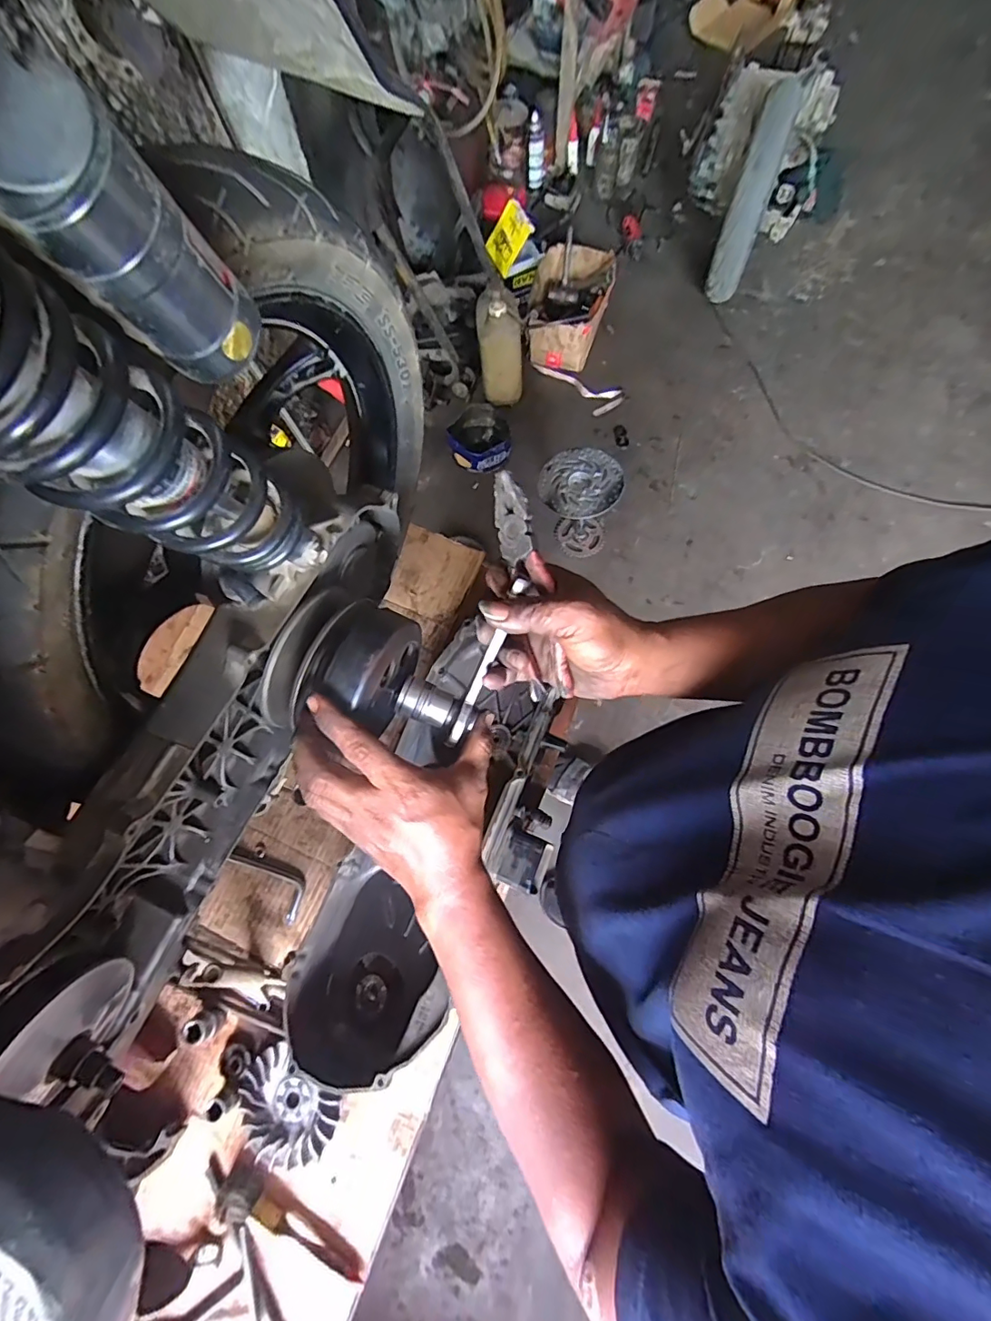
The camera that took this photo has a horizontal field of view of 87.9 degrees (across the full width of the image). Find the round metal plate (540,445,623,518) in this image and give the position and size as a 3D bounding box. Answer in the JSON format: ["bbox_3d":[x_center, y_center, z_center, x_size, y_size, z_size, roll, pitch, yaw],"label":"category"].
[{"bbox_3d":[0.214,-0.451,1.298,0.193,0.019,0.192,-3,73,9],"label":"round metal plate"}]

